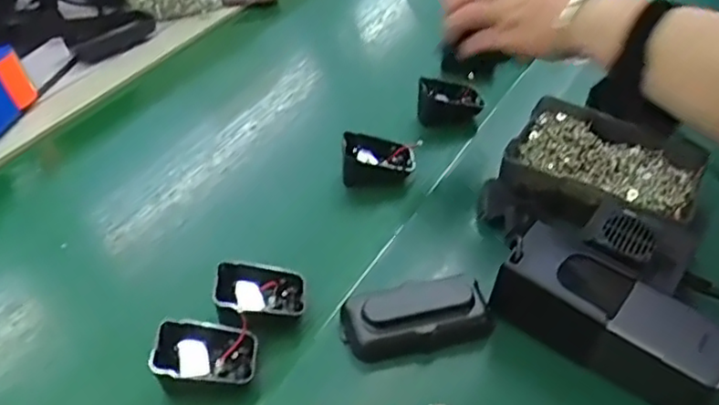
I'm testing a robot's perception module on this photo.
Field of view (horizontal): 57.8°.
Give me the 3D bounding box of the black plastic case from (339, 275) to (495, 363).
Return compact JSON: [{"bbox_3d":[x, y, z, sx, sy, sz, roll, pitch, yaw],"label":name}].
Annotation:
[{"bbox_3d":[0.042,0.085,0.480,0.105,0.029,0.045,-14,44,-11],"label":"black plastic case"}]

